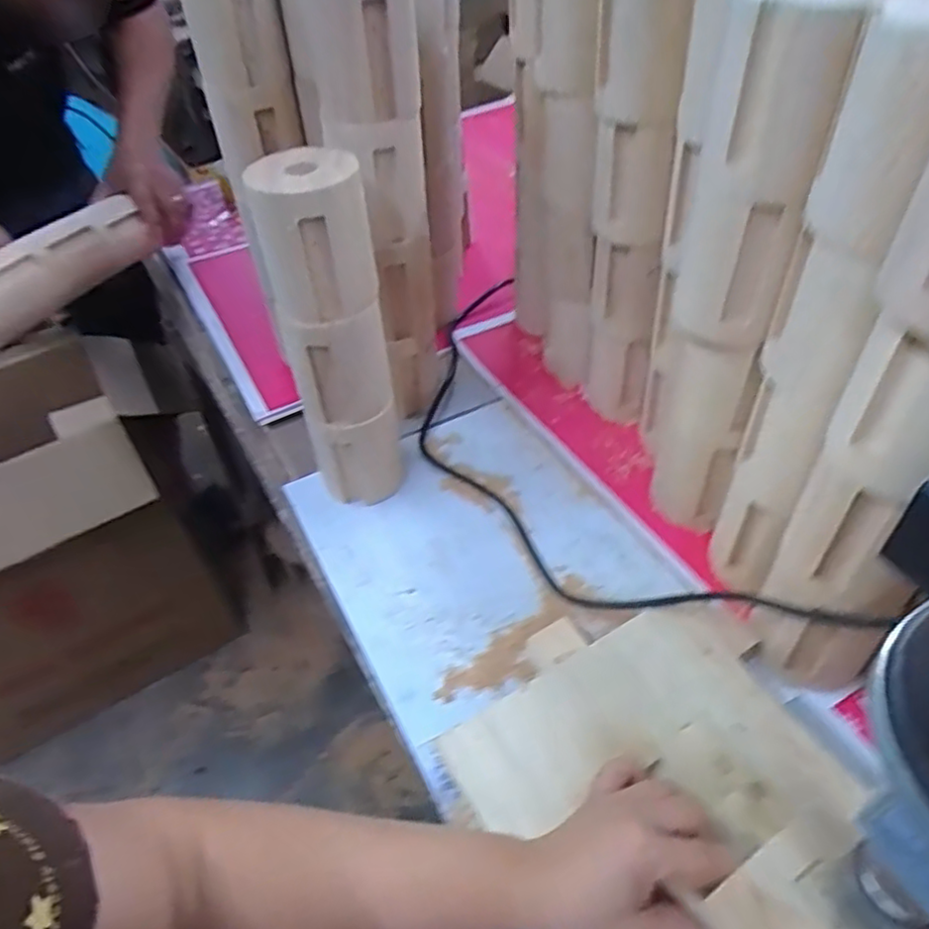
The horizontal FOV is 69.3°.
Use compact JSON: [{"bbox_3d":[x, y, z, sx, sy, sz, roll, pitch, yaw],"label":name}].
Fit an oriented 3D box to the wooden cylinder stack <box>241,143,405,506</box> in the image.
[{"bbox_3d":[-0.100,-0.092,0.558,0.077,0.301,0.070,-10,46,-4],"label":"wooden cylinder stack"}]

